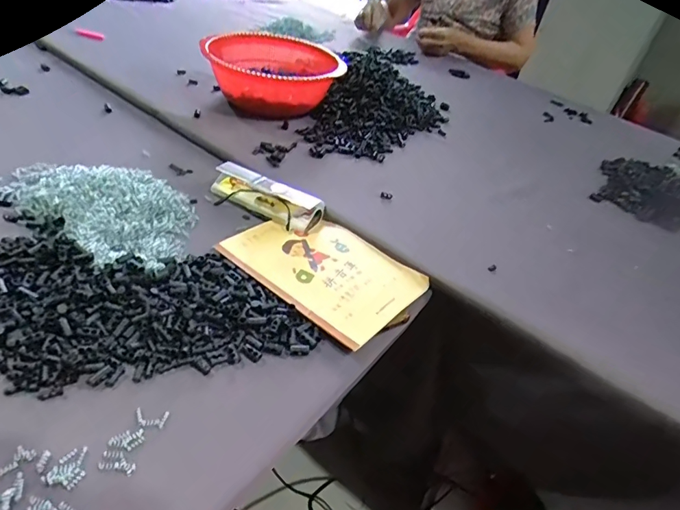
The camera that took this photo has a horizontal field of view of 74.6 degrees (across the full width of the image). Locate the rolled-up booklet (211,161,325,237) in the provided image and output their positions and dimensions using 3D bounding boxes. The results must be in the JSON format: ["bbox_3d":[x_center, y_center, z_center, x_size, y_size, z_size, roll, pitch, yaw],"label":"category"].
[{"bbox_3d":[-0.097,-0.078,0.577,0.155,0.027,0.044,28,42,18],"label":"rolled-up booklet"}]

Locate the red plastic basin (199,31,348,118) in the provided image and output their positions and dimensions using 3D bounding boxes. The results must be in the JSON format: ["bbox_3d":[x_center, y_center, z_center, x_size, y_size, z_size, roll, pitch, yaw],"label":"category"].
[{"bbox_3d":[-0.116,-0.324,0.807,0.227,0.099,0.227,7,40,-6],"label":"red plastic basin"}]

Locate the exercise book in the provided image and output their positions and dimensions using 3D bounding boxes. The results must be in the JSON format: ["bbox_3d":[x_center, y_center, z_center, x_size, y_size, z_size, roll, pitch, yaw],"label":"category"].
[{"bbox_3d":[-0.018,0.012,0.511,0.202,0.012,0.143,34,44,24],"label":"exercise book"}]

